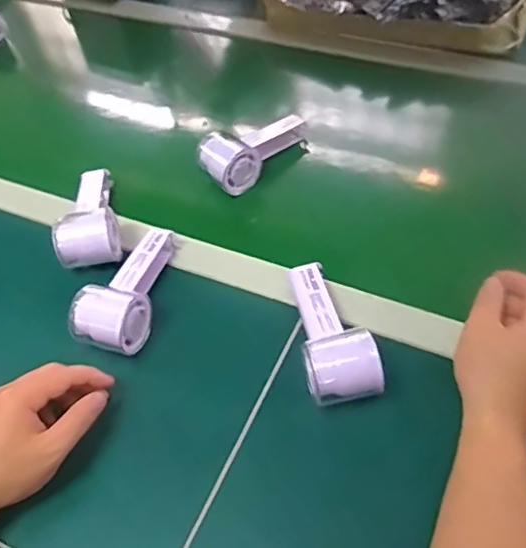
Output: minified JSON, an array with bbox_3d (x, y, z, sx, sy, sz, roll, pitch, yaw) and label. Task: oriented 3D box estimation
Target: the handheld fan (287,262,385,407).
[{"bbox_3d":[0.060,0.050,0.544,0.060,0.050,0.144,-10,50,-3],"label":"handheld fan"}]

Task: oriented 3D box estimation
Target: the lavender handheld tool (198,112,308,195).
[{"bbox_3d":[-0.001,-0.155,0.716,0.155,0.053,0.058,-30,54,-18],"label":"lavender handheld tool"}]

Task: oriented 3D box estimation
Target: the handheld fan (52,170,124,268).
[{"bbox_3d":[-0.197,-0.068,0.674,0.065,0.053,0.133,-12,37,-4],"label":"handheld fan"}]

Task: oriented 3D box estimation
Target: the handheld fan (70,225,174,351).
[{"bbox_3d":[-0.138,0.010,0.598,0.067,0.057,0.142,6,52,10],"label":"handheld fan"}]

